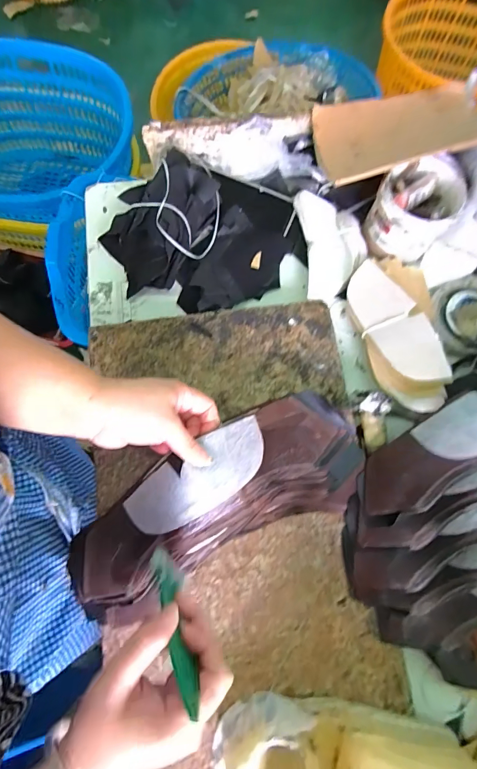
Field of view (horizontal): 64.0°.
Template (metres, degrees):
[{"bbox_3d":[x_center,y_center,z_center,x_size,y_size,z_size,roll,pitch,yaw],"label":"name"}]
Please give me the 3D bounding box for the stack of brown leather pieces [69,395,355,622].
[{"bbox_3d":[-0.016,0.118,0.380,0.317,0.090,0.125,-27,77,-10],"label":"stack of brown leather pieces"}]

